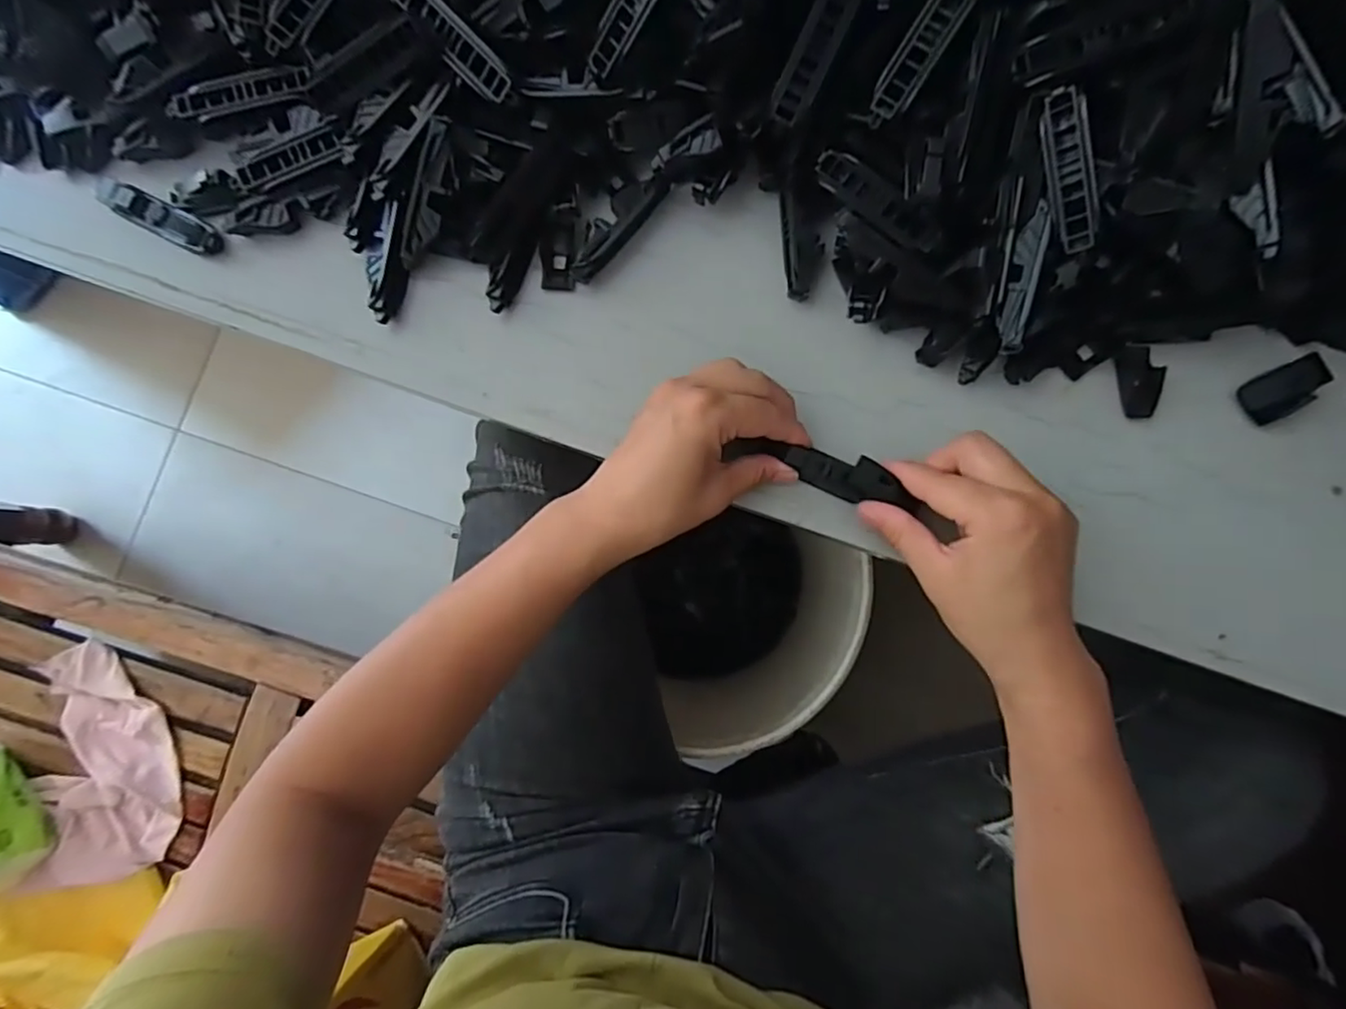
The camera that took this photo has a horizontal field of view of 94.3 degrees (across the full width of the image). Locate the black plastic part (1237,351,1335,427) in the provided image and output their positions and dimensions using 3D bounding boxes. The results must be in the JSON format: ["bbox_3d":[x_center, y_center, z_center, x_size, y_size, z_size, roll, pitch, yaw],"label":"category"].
[{"bbox_3d":[0.328,-0.061,0.334,0.041,0.014,0.024,-27,85,-2],"label":"black plastic part"}]

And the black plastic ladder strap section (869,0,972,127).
[{"bbox_3d":[0.122,-0.224,0.304,0.018,0.004,0.076,36,111,4],"label":"black plastic ladder strap section"}]

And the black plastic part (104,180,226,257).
[{"bbox_3d":[-0.286,-0.160,0.351,0.062,0.018,0.019,29,86,3],"label":"black plastic part"}]

